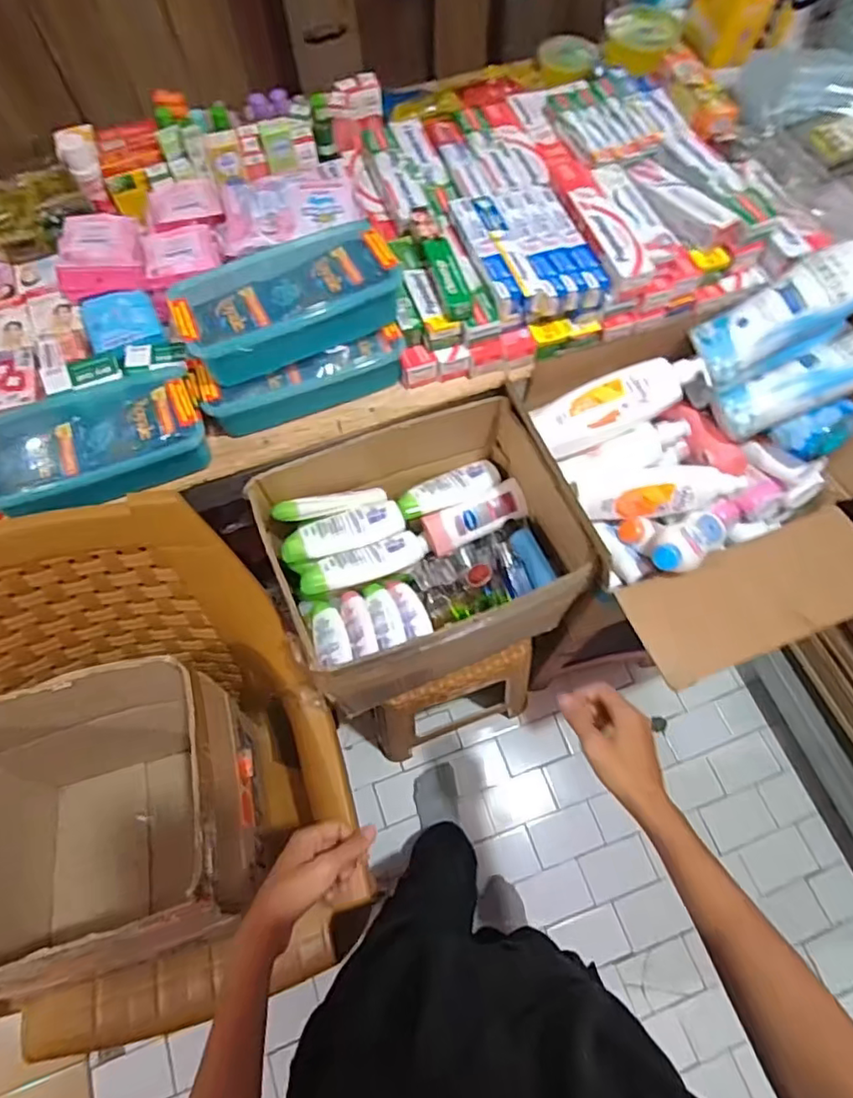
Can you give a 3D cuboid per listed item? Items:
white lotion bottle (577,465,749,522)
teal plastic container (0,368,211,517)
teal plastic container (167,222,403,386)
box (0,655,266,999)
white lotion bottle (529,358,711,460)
[{"bbox_3d":[0.322,-0.083,0.805,0.220,0.038,0.065,-11,67,-3],"label":"white lotion bottle"},{"bbox_3d":[-0.398,-0.133,0.697,0.254,0.061,0.139,-23,68,-8],"label":"teal plastic container"},{"bbox_3d":[-0.160,-0.297,0.698,0.256,0.066,0.122,-26,68,-9],"label":"teal plastic container"},{"bbox_3d":[-0.422,0.367,0.808,0.355,0.388,0.316,-13,67,-4],"label":"box"},{"bbox_3d":[0.265,-0.200,0.797,0.229,0.044,0.079,-23,67,7],"label":"white lotion bottle"}]

